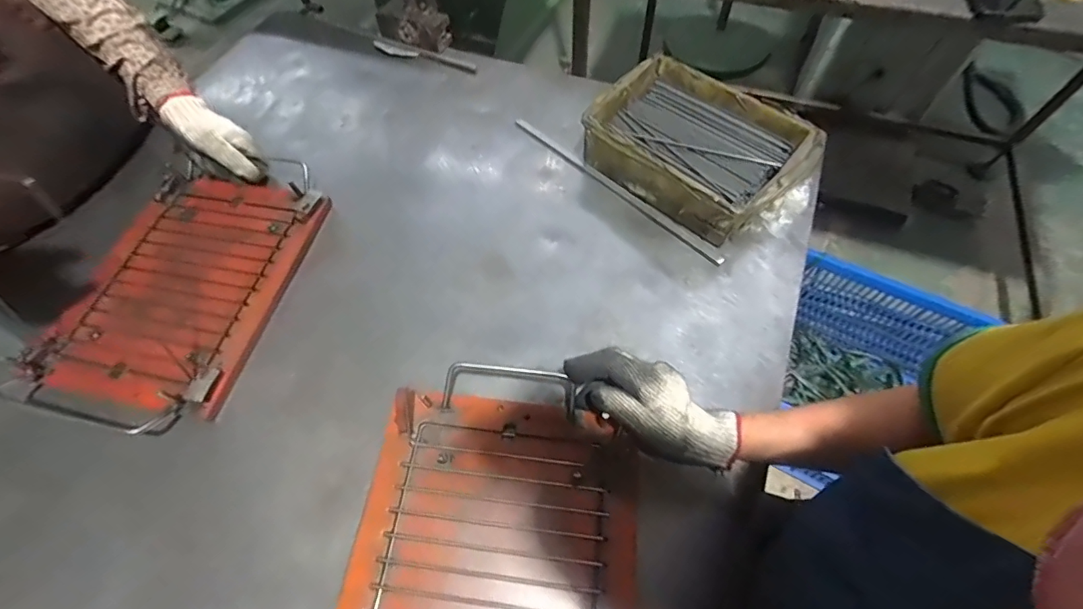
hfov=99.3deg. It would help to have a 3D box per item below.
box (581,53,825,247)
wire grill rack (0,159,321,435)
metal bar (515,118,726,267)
[{"bbox_3d":[0.195,-0.204,0.591,0.184,0.078,0.259,-41,68,-19],"label":"box"},{"bbox_3d":[-0.425,-0.032,0.550,0.211,0.022,0.344,10,62,6],"label":"wire grill rack"},{"bbox_3d":[0.092,-0.161,0.619,0.014,0.006,0.355,-41,68,-19],"label":"metal bar"}]

